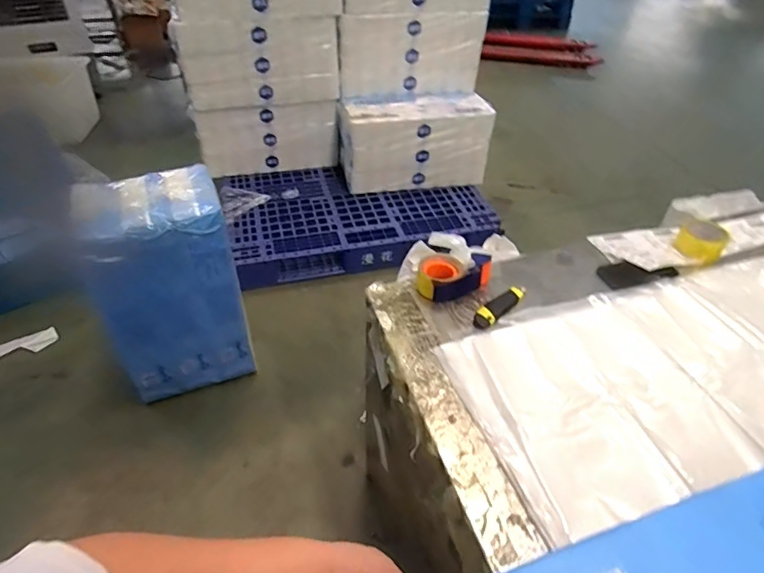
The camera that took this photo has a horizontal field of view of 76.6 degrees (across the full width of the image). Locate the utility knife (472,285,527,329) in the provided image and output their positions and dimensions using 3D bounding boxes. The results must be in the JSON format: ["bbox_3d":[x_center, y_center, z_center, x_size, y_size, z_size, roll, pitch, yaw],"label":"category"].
[{"bbox_3d":[0.235,0.037,0.970,0.040,0.017,0.151,32,50,30],"label":"utility knife"}]

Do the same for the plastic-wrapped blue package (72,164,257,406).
[{"bbox_3d":[-0.694,0.007,1.593,0.411,0.683,0.286,-17,45,-20],"label":"plastic-wrapped blue package"}]

